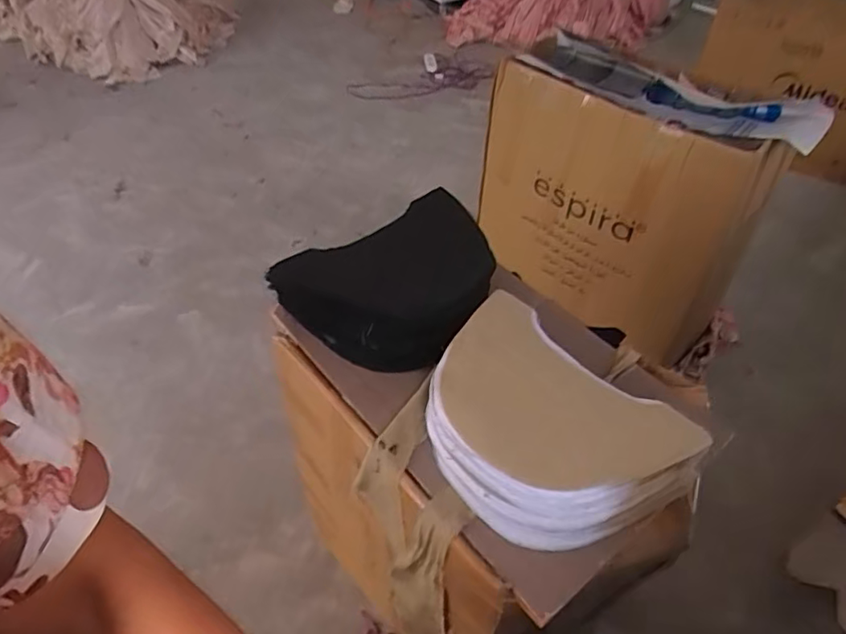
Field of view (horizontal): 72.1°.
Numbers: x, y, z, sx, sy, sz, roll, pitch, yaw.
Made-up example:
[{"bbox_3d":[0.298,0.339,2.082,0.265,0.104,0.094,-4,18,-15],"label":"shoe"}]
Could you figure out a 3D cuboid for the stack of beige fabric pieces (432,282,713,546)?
[{"bbox_3d":[0.138,0.134,0.678,0.204,0.144,0.294,-30,46,-35],"label":"stack of beige fabric pieces"}]

